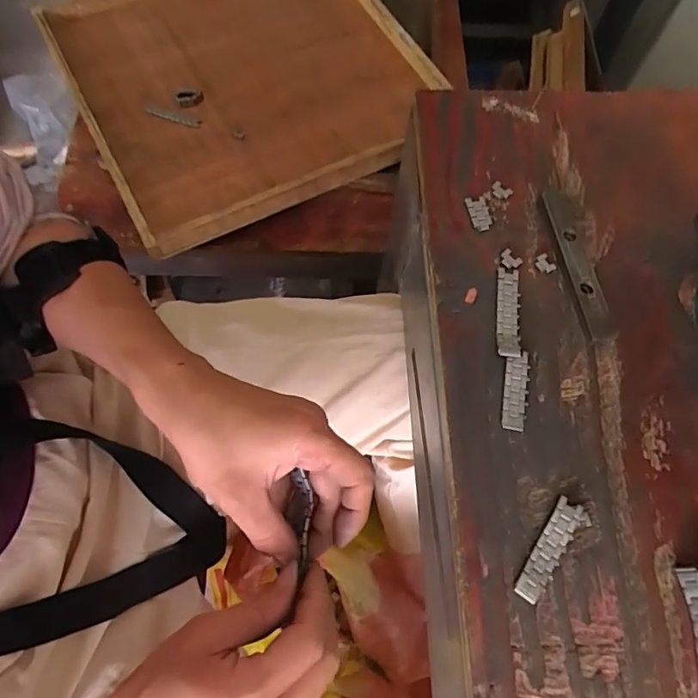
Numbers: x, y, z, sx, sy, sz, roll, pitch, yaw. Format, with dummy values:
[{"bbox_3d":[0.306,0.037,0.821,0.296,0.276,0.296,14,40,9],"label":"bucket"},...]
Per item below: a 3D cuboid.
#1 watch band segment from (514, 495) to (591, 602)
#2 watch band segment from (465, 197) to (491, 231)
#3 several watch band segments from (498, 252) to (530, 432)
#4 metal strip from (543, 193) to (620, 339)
[{"bbox_3d":[0.099,0.099,0.250,0.016,0.005,0.051,35,71,11],"label":"watch band segment"},{"bbox_3d":[0.083,-0.086,0.324,0.013,0.004,0.023,-9,69,-6],"label":"watch band segment"},{"bbox_3d":[0.093,-0.008,0.292,0.017,0.005,0.108,4,68,0],"label":"several watch band segments"},{"bbox_3d":[0.140,-0.052,0.310,0.018,0.007,0.100,-7,69,-6],"label":"metal strip"}]

